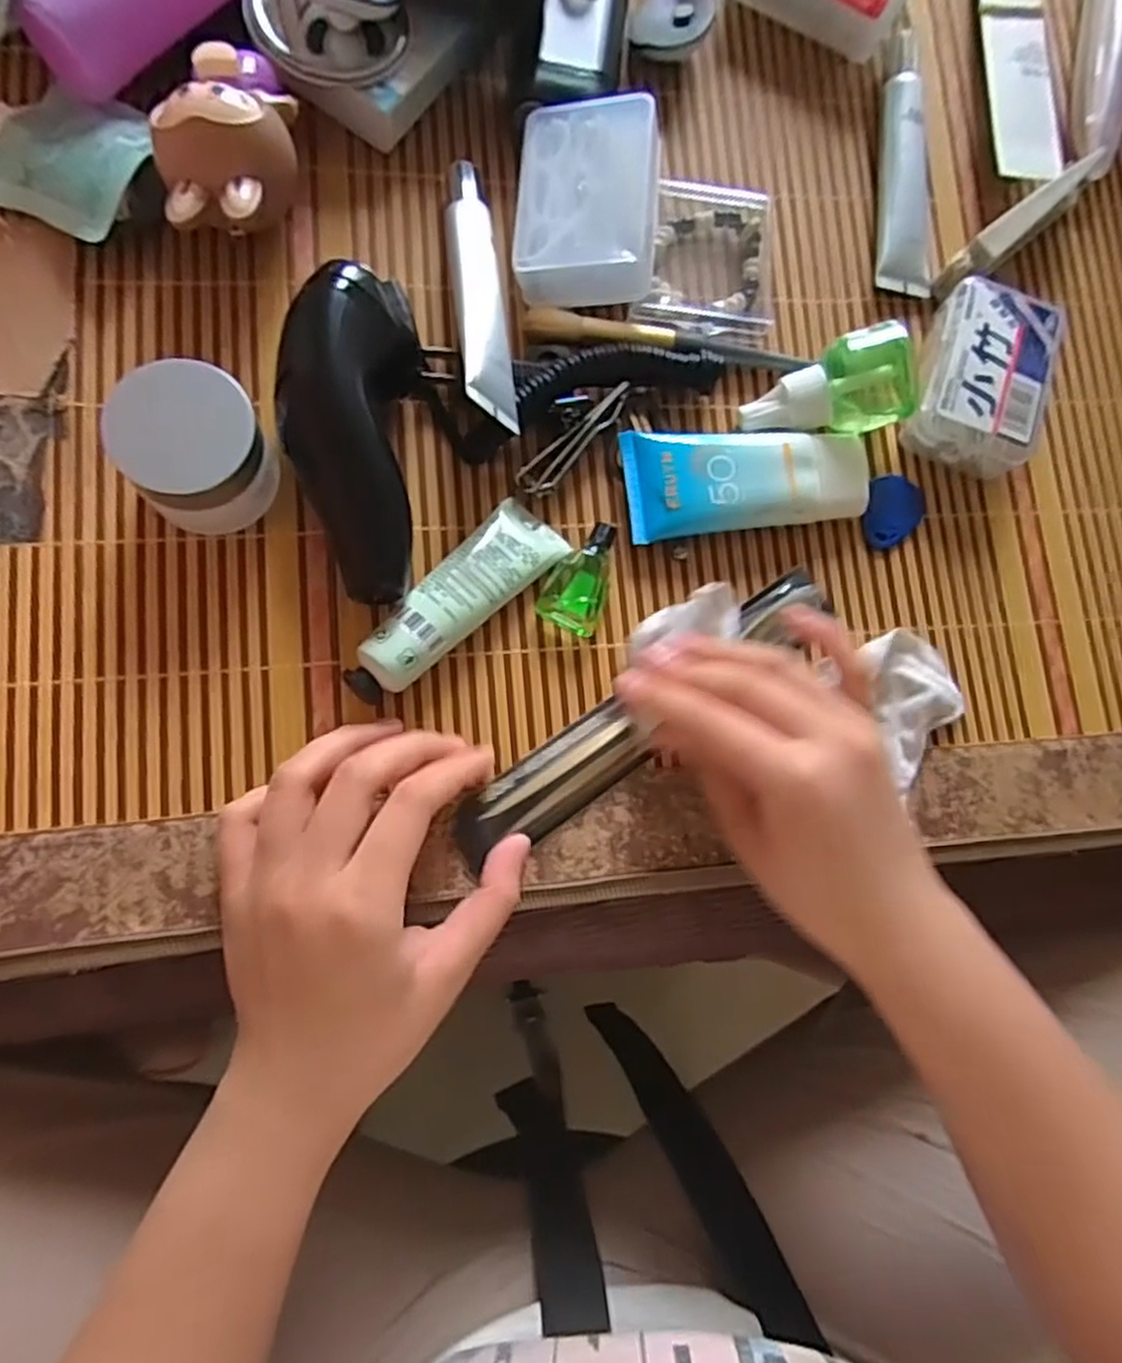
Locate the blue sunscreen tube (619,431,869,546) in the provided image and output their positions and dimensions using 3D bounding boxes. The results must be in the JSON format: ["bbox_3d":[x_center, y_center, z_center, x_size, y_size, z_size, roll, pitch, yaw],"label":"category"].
[{"bbox_3d":[0.086,-0.094,0.347,0.112,0.018,0.047,-6,82,-9],"label":"blue sunscreen tube"}]

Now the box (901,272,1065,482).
[{"bbox_3d":[0.209,-0.151,0.370,0.059,0.030,0.082,20,79,-5],"label":"box"}]

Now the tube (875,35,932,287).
[{"bbox_3d":[0.178,-0.273,0.392,0.028,0.017,0.139,-1,81,-9],"label":"tube"}]

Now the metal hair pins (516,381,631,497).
[{"bbox_3d":[0.008,-0.109,0.339,0.013,0.014,0.070,46,78,0],"label":"metal hair pins"}]

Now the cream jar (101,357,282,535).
[{"bbox_3d":[-0.144,-0.092,0.297,0.051,0.043,0.053,1,81,-8],"label":"cream jar"}]

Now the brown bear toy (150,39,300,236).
[{"bbox_3d":[-0.139,-0.225,0.316,0.052,0.053,0.083,-9,83,-10],"label":"brown bear toy"}]

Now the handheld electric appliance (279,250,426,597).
[{"bbox_3d":[-0.085,-0.098,0.305,0.051,0.047,0.132,-1,81,-9],"label":"handheld electric appliance"}]

